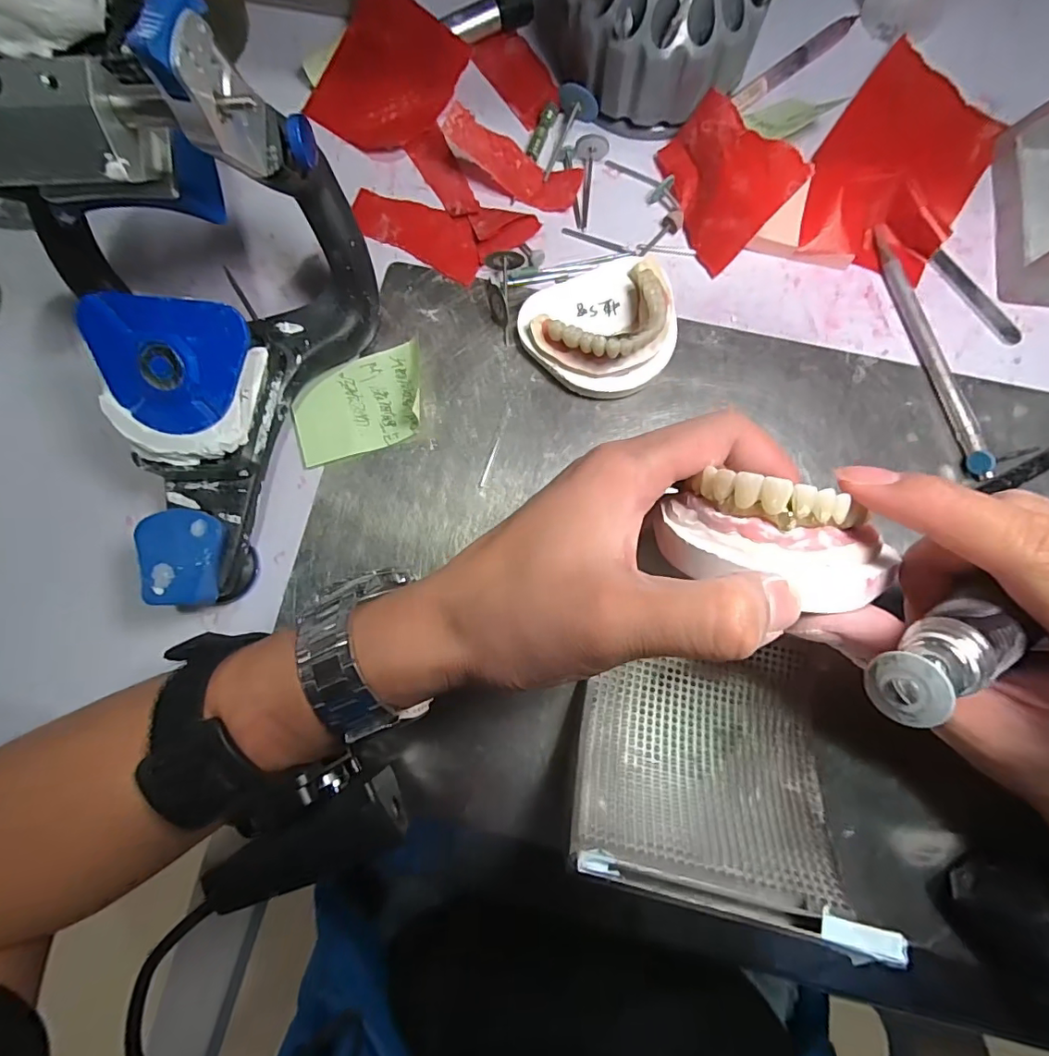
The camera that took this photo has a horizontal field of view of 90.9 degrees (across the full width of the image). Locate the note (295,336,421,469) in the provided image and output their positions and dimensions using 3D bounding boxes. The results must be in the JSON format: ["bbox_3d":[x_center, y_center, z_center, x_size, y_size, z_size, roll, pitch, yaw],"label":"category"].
[{"bbox_3d":[-0.084,-0.063,0.264,0.067,0.004,0.050,-17,80,-2],"label":"note"}]

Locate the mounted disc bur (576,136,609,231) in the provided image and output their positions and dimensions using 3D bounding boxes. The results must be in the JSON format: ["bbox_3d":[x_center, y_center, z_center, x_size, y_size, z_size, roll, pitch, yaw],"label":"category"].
[{"bbox_3d":[0.035,-0.188,0.280,0.016,0.012,0.047,6,80,2],"label":"mounted disc bur"}]

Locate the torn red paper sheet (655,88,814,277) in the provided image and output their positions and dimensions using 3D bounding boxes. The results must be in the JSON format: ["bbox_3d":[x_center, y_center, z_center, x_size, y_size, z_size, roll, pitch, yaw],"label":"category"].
[{"bbox_3d":[0.100,-0.181,0.263,0.007,0.056,0.078,-7,69,-41],"label":"torn red paper sheet"}]

